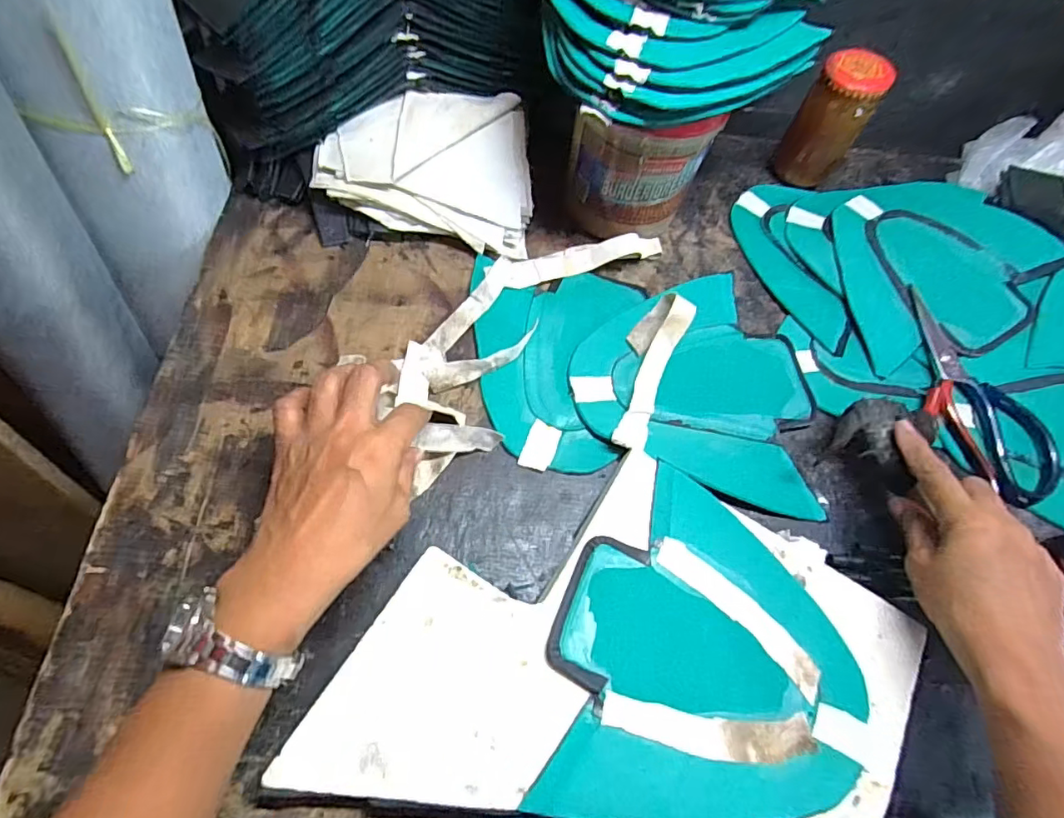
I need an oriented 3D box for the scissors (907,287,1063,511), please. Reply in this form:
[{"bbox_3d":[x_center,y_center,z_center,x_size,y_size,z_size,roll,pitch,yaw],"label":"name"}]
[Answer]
[{"bbox_3d":[0.358,-0.013,0.442,0.066,0.020,0.183,-13,70,-11],"label":"scissors"}]

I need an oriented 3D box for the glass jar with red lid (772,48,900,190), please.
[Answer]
[{"bbox_3d":[0.287,-0.274,0.524,0.058,0.116,0.049,33,65,10],"label":"glass jar with red lid"}]

